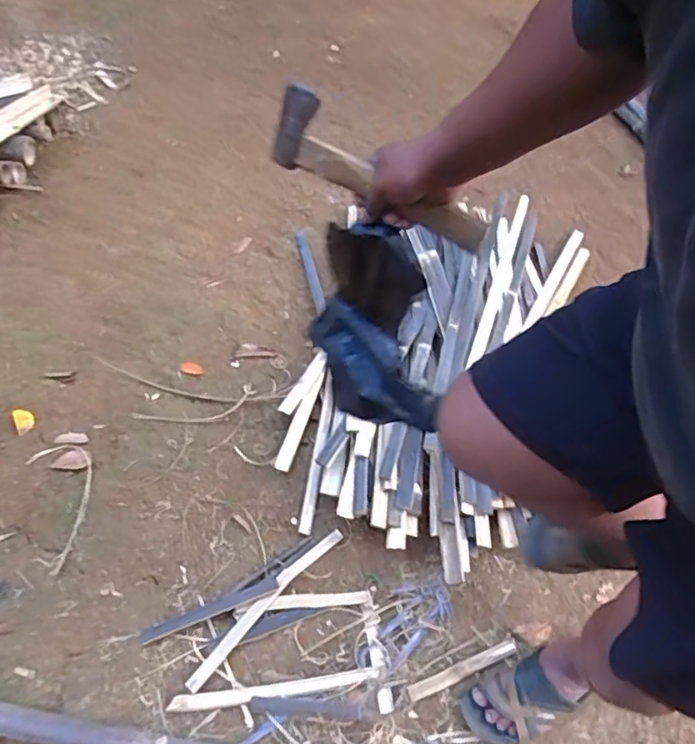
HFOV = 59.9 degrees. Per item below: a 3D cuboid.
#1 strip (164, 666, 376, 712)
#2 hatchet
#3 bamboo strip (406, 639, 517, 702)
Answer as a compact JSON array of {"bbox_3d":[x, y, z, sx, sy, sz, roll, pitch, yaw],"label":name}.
[{"bbox_3d":[-0.119,0.534,1.015,0.344,0.017,0.025,-5,53,-8],"label":"strip"},{"bbox_3d":[0.032,-0.213,0.665,0.264,0.079,0.038,34,57,10],"label":"hatchet"},{"bbox_3d":[0.201,0.522,1.059,0.210,0.009,0.025,-17,55,-17],"label":"bamboo strip"}]

